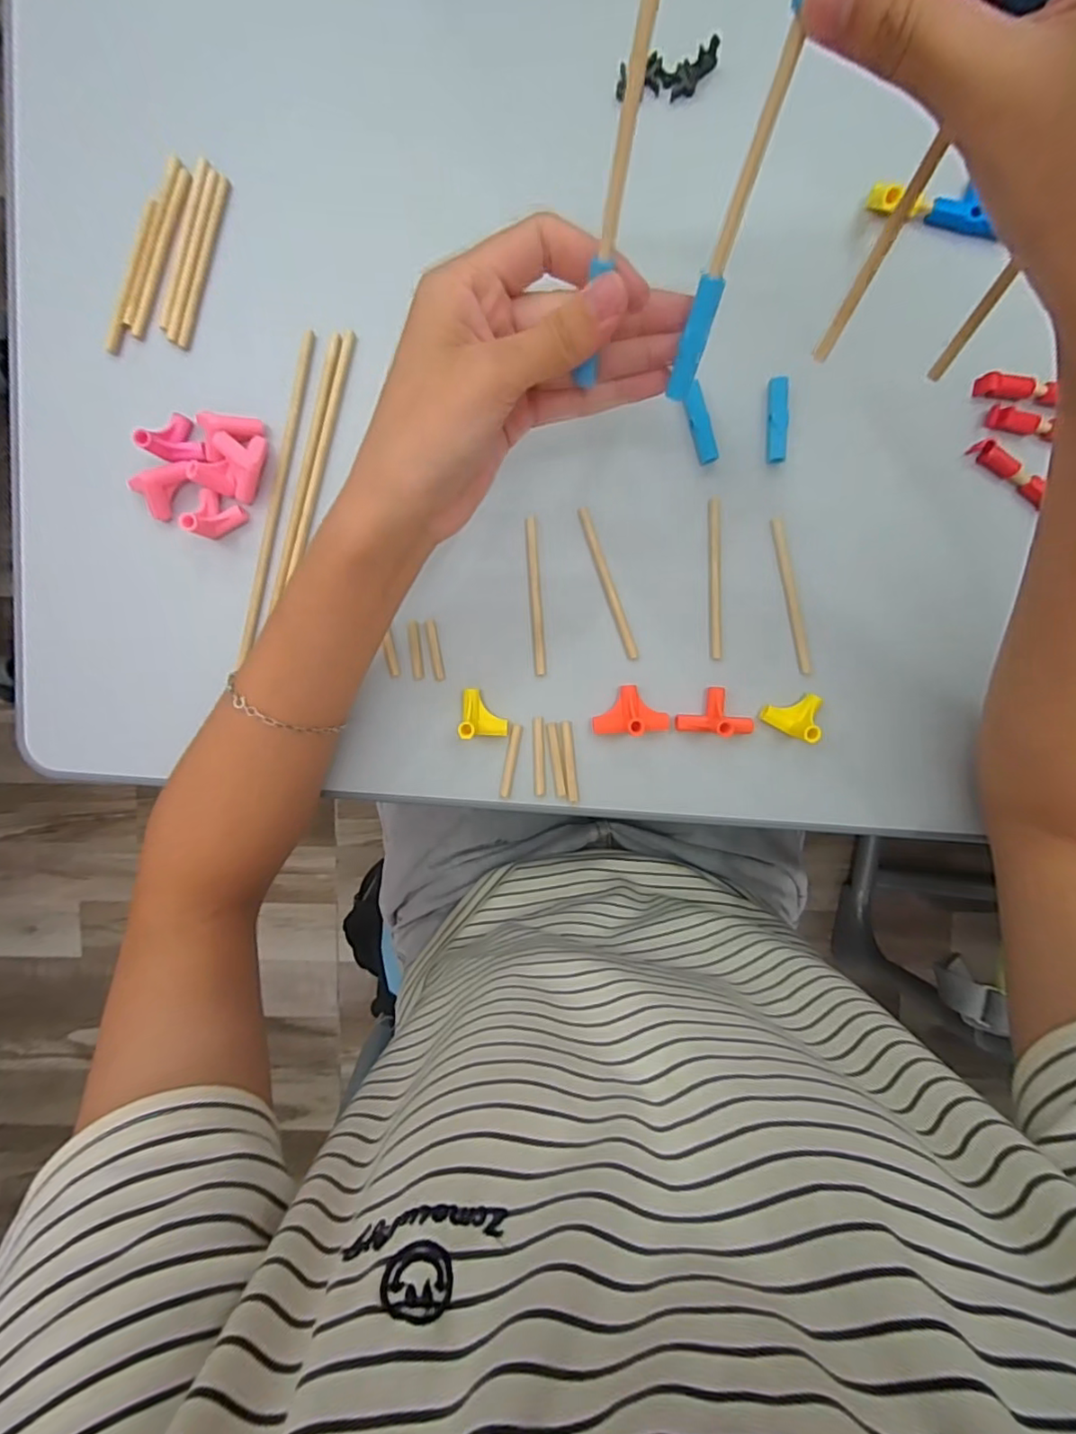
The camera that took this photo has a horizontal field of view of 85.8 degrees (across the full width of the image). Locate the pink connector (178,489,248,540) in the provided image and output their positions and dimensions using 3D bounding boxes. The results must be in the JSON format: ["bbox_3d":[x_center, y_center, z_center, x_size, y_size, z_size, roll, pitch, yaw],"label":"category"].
[{"bbox_3d":[-0.172,-0.107,0.304,0.022,0.022,0.025,17,94,-1],"label":"pink connector"}]

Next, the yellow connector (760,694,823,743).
[{"bbox_3d":[0.142,-0.004,0.315,0.025,0.025,0.026,35,94,-2],"label":"yellow connector"}]

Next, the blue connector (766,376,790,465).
[{"bbox_3d":[0.128,-0.158,0.311,0.008,0.011,0.042,-1,95,0],"label":"blue connector"}]

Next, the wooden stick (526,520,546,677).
[{"bbox_3d":[-0.001,-0.066,0.319,0.006,0.004,0.085,-4,95,1],"label":"wooden stick"}]

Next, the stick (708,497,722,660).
[{"bbox_3d":[0.098,-0.076,0.318,0.007,0.004,0.086,-2,95,0],"label":"stick"}]

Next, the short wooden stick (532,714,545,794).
[{"bbox_3d":[0.001,0.023,0.328,0.006,0.004,0.045,-1,95,0],"label":"short wooden stick"}]

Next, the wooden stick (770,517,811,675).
[{"bbox_3d":[0.141,-0.067,0.320,0.007,0.004,0.085,-13,94,1],"label":"wooden stick"}]

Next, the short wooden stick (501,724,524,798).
[{"bbox_3d":[-0.015,0.025,0.329,0.006,0.004,0.042,12,94,-1],"label":"short wooden stick"}]

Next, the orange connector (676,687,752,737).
[{"bbox_3d":[0.098,-0.003,0.317,0.040,0.025,0.026,-4,95,1],"label":"orange connector"}]

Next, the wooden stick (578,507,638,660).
[{"bbox_3d":[0.039,-0.073,0.319,0.006,0.004,0.085,-20,94,2],"label":"wooden stick"}]

